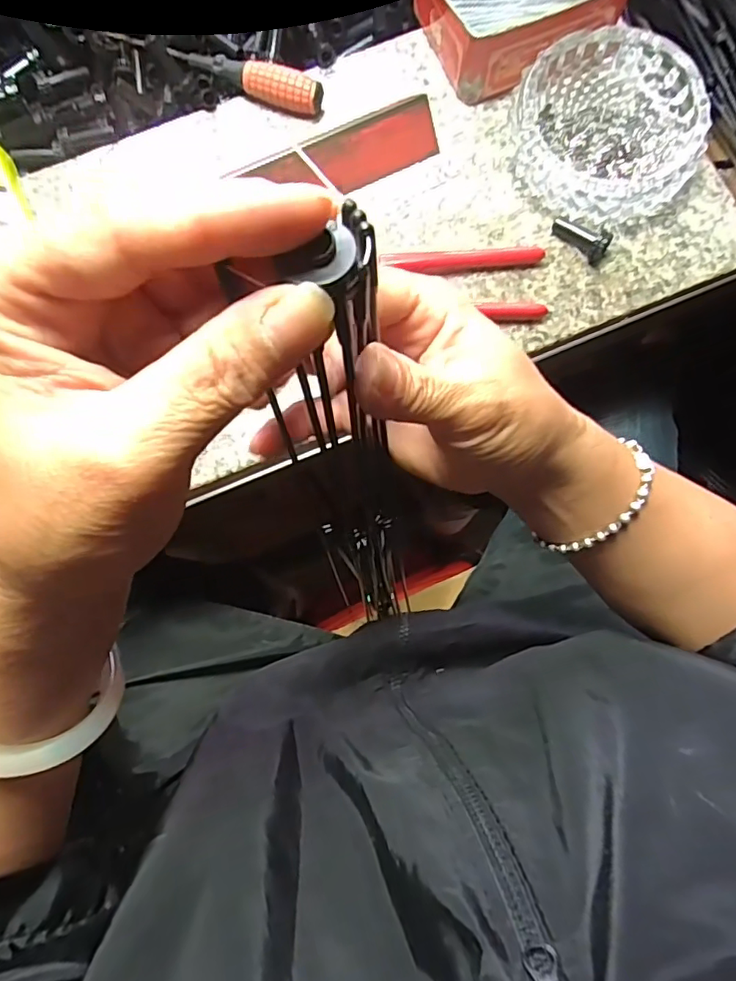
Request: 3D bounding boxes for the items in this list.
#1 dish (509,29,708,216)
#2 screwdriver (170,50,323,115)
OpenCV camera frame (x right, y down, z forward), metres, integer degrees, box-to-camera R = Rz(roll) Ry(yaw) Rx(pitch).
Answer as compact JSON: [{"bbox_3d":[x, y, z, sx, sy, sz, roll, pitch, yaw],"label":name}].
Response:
[{"bbox_3d":[0.153,-0.242,0.366,0.112,0.036,0.117,0,80,1],"label":"dish"},{"bbox_3d":[-0.085,-0.287,0.389,0.109,0.023,0.019,23,81,5],"label":"screwdriver"}]

